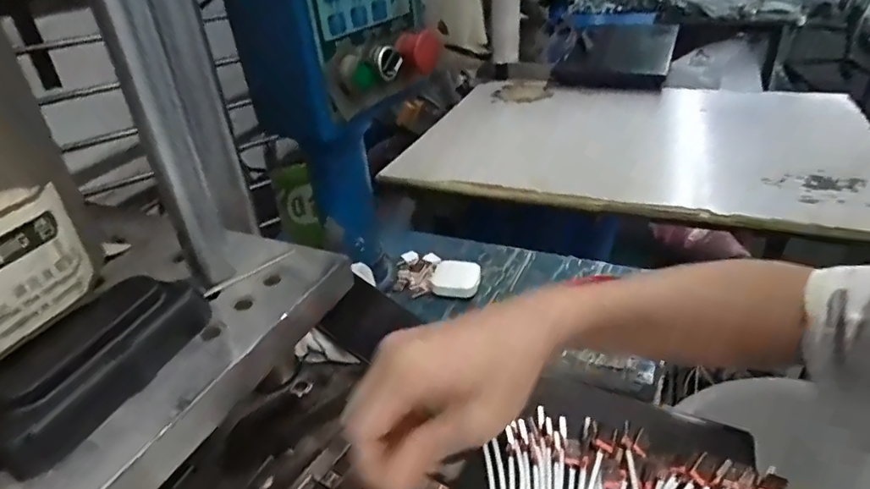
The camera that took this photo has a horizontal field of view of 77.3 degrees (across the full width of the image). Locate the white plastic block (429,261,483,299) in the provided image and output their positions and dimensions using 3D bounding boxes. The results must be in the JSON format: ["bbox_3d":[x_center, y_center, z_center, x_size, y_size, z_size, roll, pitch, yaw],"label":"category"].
[{"bbox_3d":[0.022,0.037,0.581,0.051,0.019,0.046,3,33,11],"label":"white plastic block"}]

